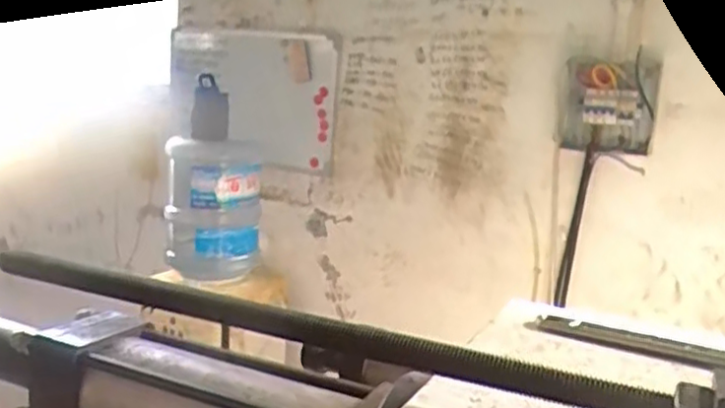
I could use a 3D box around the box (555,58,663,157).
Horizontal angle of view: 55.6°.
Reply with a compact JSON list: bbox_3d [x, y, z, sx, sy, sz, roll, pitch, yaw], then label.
[{"bbox_3d":[0.516,-0.204,1.451,0.193,0.190,0.090,7,11,21],"label":"box"}]

